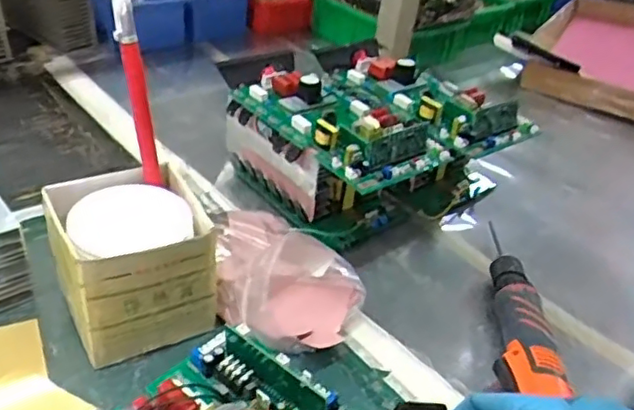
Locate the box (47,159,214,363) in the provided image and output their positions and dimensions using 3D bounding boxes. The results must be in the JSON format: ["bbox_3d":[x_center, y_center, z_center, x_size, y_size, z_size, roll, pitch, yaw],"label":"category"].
[{"bbox_3d":[-0.153,0.043,0.518,0.111,0.103,0.110,-13,40,-27],"label":"box"}]

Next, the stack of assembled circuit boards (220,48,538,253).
[{"bbox_3d":[0.067,-0.073,0.719,0.261,0.120,0.217,-17,42,-30],"label":"stack of assembled circuit boards"}]

